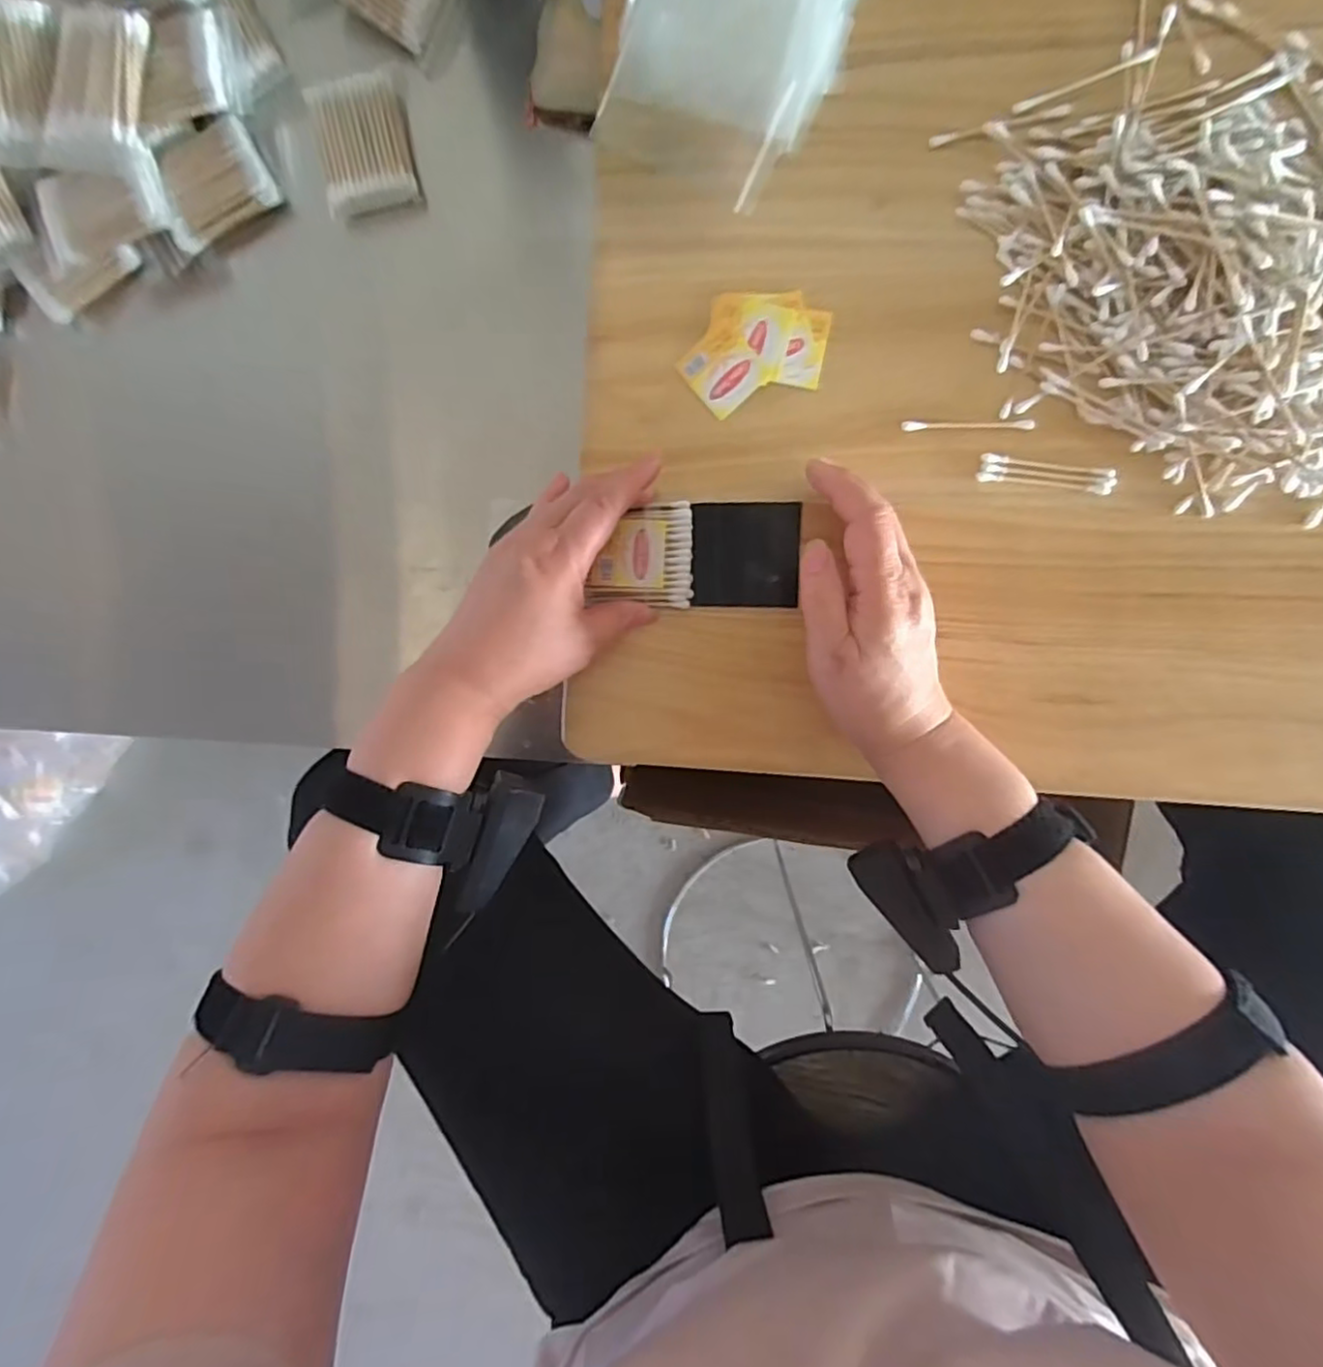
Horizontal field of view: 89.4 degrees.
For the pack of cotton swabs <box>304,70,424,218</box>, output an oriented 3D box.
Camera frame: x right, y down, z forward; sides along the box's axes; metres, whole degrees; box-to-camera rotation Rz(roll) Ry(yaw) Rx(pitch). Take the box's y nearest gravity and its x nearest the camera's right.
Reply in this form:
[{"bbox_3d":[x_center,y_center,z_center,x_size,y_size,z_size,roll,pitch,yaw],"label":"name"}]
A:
[{"bbox_3d":[-0.192,-0.349,0.433,0.056,0.022,0.081,-10,93,5],"label":"pack of cotton swabs"}]

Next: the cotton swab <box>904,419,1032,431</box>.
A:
[{"bbox_3d":[0.174,-0.147,0.379,0.071,0.004,0.005,2,94,4],"label":"cotton swab"}]

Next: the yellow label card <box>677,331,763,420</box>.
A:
[{"bbox_3d":[0.035,-0.183,0.392,0.037,0.004,0.041,-39,90,5],"label":"yellow label card"}]

